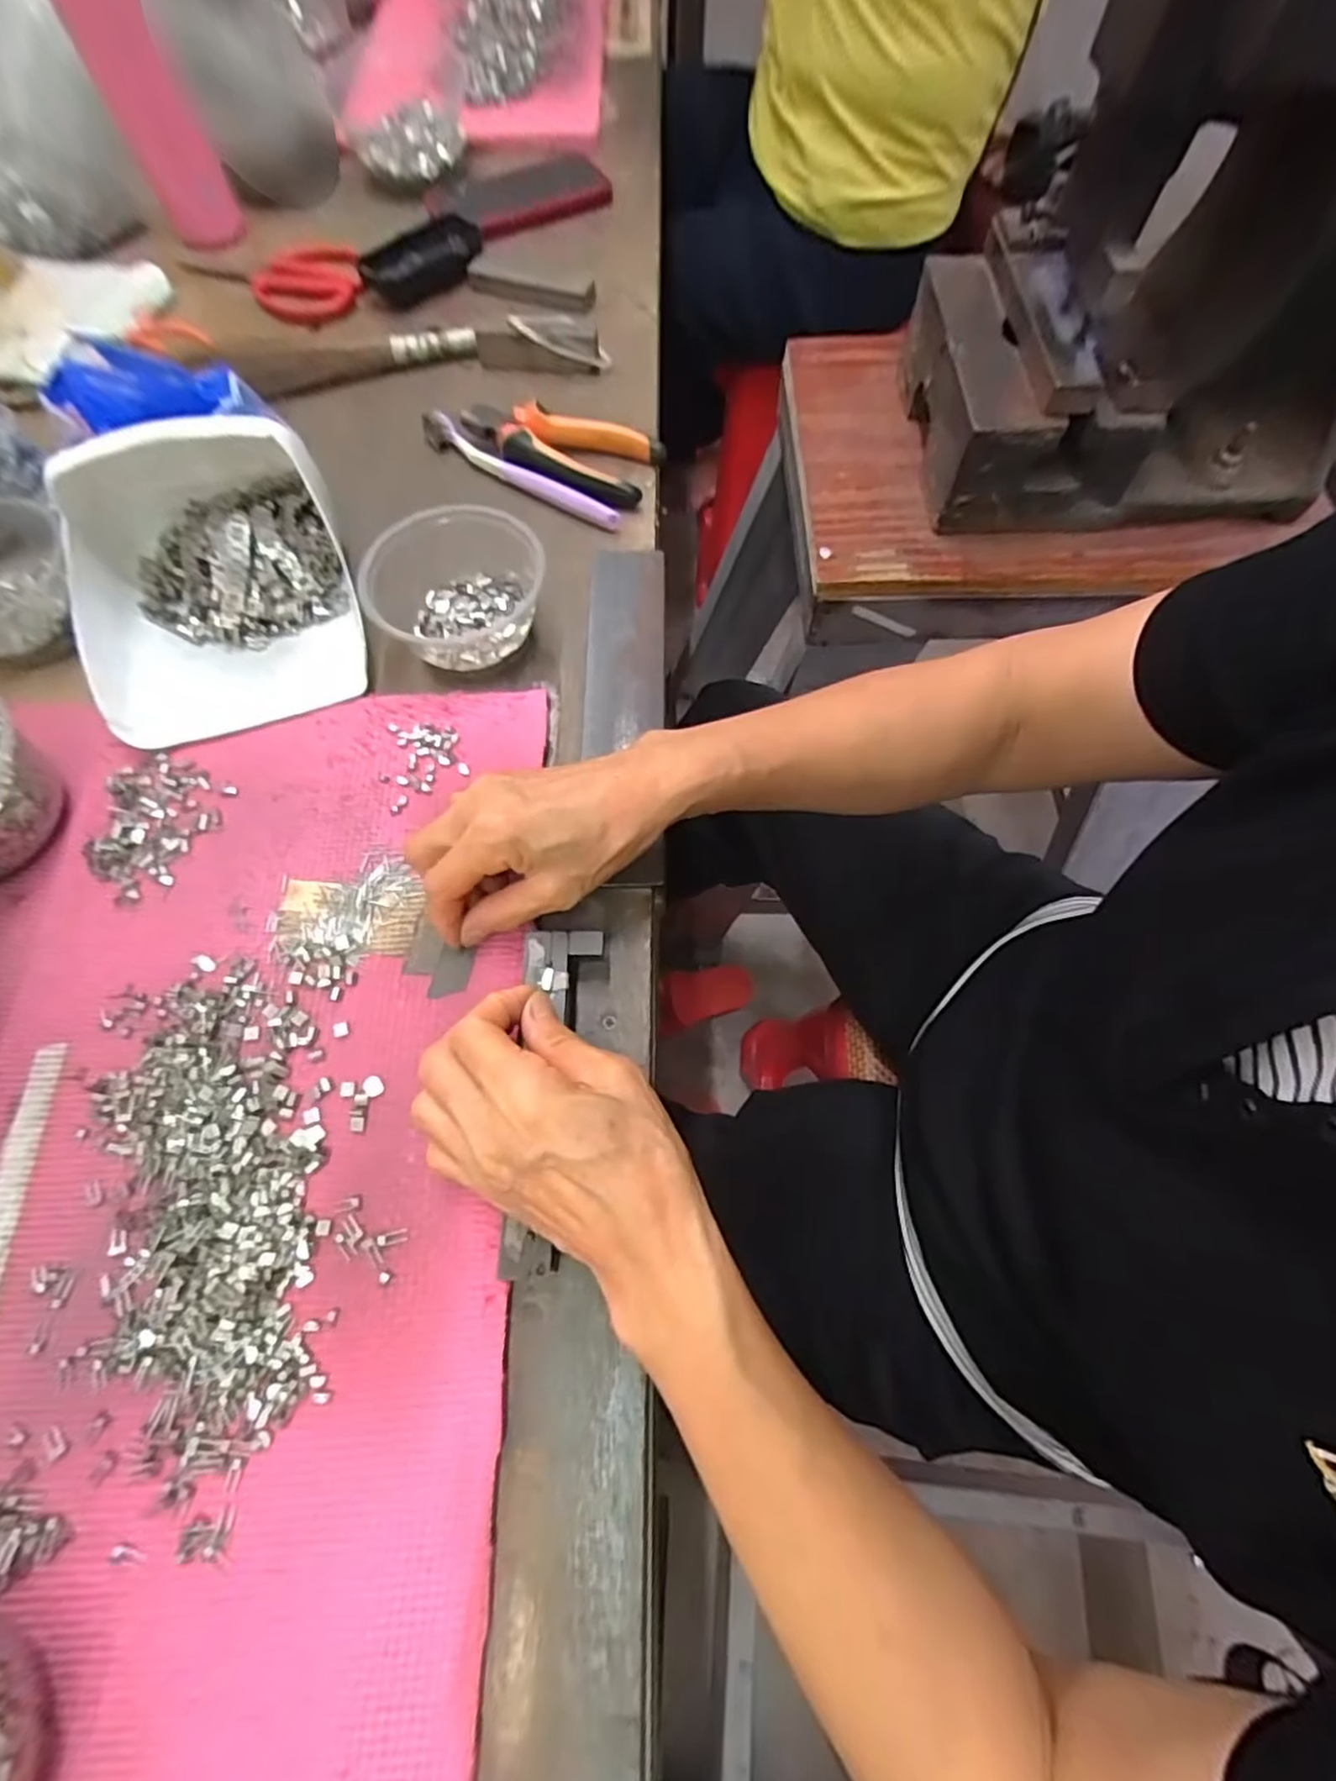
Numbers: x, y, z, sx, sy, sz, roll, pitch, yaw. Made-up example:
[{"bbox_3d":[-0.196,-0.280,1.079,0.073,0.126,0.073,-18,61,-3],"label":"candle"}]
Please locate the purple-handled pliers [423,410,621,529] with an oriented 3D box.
[{"bbox_3d":[-0.111,-0.307,0.488,0.181,0.019,0.014,34,72,15],"label":"purple-handled pliers"}]

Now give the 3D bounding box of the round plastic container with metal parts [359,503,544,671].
[{"bbox_3d":[-0.129,-0.185,0.414,0.107,0.055,0.089,-17,69,-6],"label":"round plastic container with metal parts"}]

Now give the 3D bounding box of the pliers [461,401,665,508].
[{"bbox_3d":[-0.082,-0.322,0.491,0.147,0.025,0.067,20,69,10],"label":"pliers"}]

